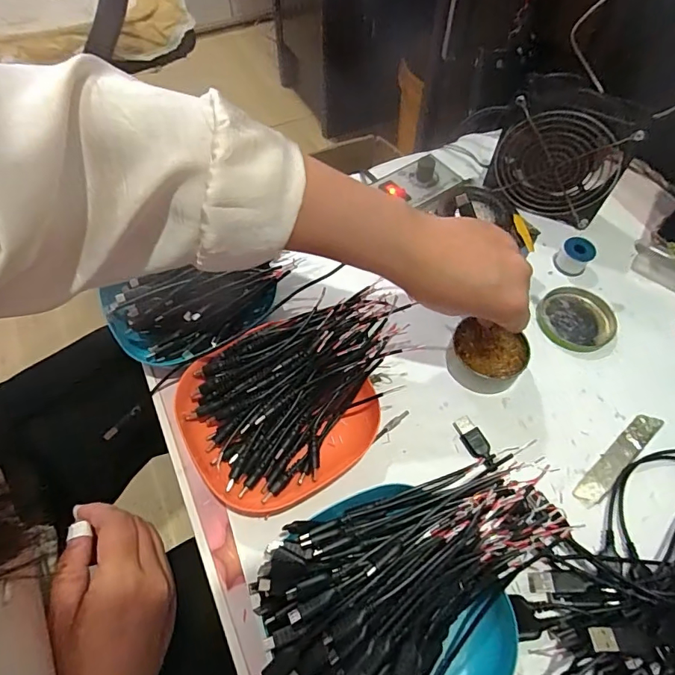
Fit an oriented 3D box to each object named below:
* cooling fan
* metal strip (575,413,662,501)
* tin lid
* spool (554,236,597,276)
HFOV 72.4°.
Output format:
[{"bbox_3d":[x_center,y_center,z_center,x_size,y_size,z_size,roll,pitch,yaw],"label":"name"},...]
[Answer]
[{"bbox_3d":[0.216,-0.179,0.450,0.116,0.134,0.036,29,64,16],"label":"cooling fan"},{"bbox_3d":[0.222,0.094,0.362,0.101,0.004,0.018,-37,66,-19],"label":"metal strip"},{"bbox_3d":[0.224,-0.018,0.431,0.066,0.007,0.068,0,60,0],"label":"tin lid"},{"bbox_3d":[0.235,-0.081,0.456,0.030,0.025,0.027,35,66,19],"label":"spool"}]

